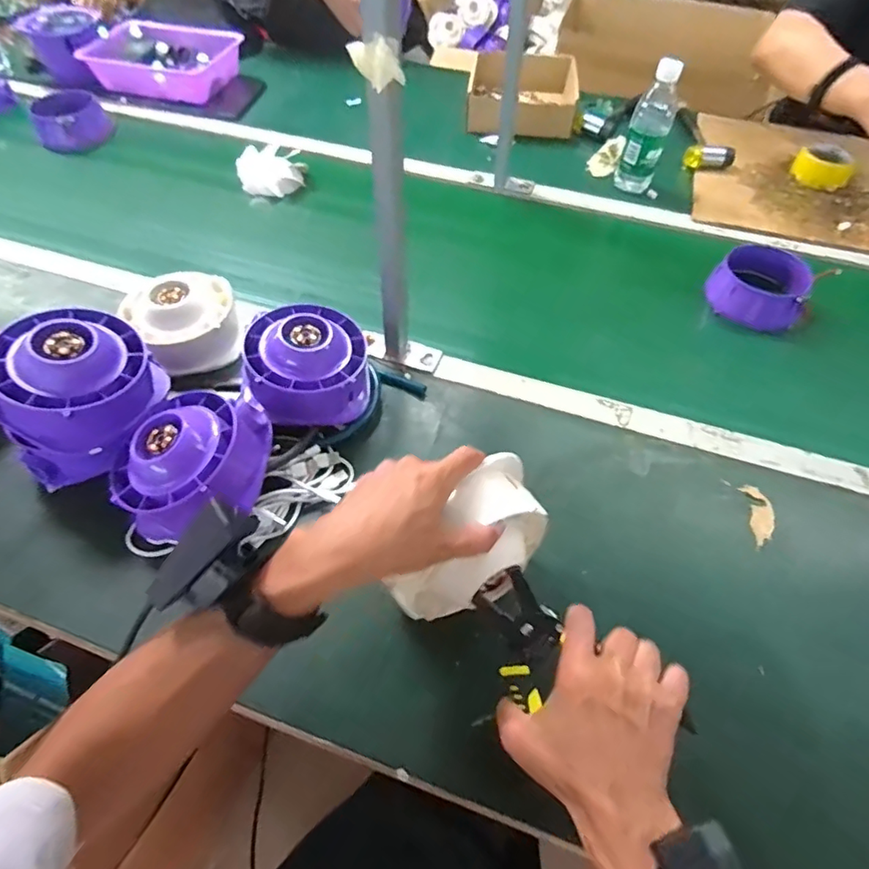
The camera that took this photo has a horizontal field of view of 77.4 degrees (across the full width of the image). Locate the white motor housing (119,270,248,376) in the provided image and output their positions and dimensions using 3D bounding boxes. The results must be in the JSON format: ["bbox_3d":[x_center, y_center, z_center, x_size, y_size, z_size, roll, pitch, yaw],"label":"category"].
[{"bbox_3d":[-0.303,-0.145,0.670,0.130,0.068,0.129,-33,61,-22],"label":"white motor housing"}]

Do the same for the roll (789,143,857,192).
[{"bbox_3d":[0.663,-0.457,0.922,0.089,0.033,0.092,1,54,-2],"label":"roll"}]

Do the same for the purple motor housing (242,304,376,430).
[{"bbox_3d":[-0.140,-0.082,0.595,0.133,0.077,0.134,-2,54,-2],"label":"purple motor housing"}]

